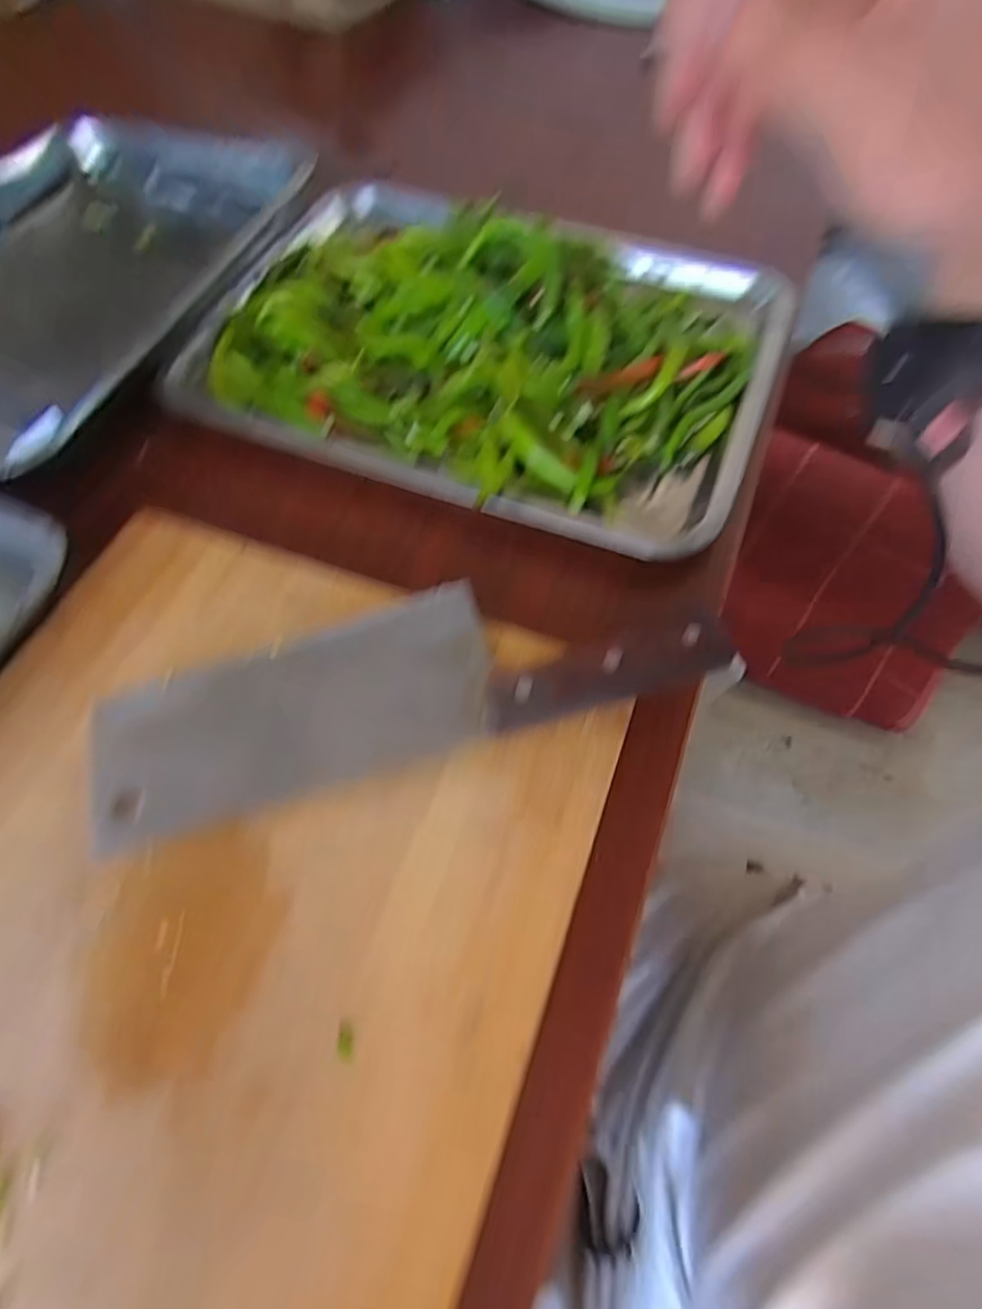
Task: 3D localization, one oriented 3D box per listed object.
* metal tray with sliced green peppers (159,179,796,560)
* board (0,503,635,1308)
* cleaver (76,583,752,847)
[{"bbox_3d":[-0.007,-0.226,0.435,0.384,0.058,0.286,18,64,11],"label":"metal tray with sliced green peppers"},{"bbox_3d":[-0.133,0.117,0.254,0.296,0.026,0.374,18,64,11],"label":"board"},{"bbox_3d":[-0.040,0.011,0.302,0.292,0.025,0.081,-14,62,-6],"label":"cleaver"}]

